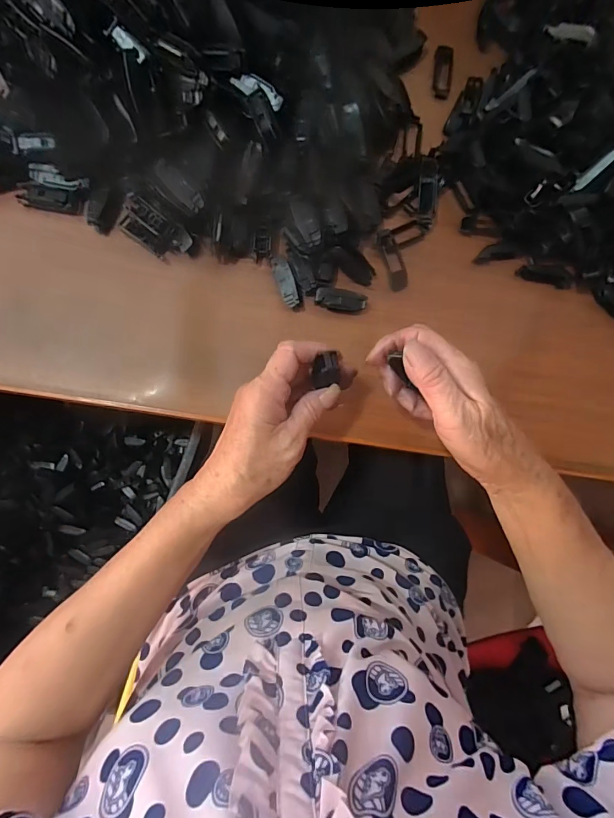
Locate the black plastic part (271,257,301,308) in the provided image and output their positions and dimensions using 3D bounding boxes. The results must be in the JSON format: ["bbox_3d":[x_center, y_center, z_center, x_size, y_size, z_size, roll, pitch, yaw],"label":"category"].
[{"bbox_3d":[-0.018,-0.115,0.382,0.017,0.021,0.044,-19,88,-9],"label":"black plastic part"}]

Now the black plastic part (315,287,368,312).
[{"bbox_3d":[0.032,-0.102,0.392,0.047,0.020,0.016,10,83,-7],"label":"black plastic part"}]

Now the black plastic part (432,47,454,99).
[{"bbox_3d":[0.142,-0.353,0.433,0.019,0.008,0.056,10,83,-7],"label":"black plastic part"}]

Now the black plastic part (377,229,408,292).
[{"bbox_3d":[0.082,-0.142,0.395,0.017,0.009,0.057,-22,103,-9],"label":"black plastic part"}]

